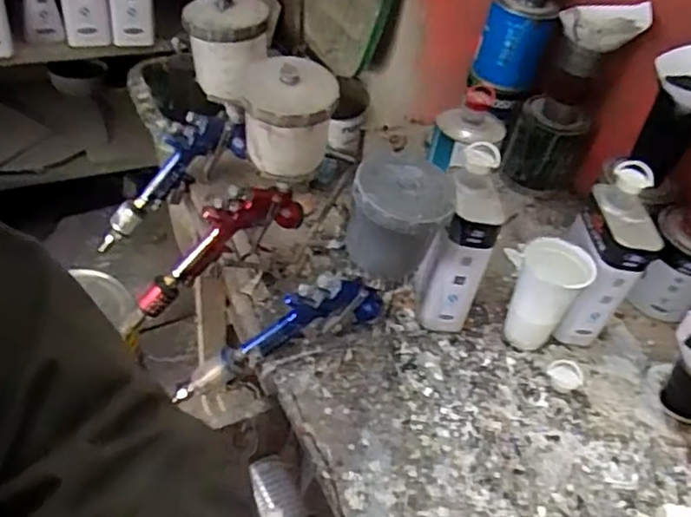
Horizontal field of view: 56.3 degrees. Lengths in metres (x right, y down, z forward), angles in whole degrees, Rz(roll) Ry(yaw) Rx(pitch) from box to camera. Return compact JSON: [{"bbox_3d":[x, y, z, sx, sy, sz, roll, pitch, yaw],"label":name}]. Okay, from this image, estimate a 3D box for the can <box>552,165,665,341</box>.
[{"bbox_3d":[0.321,0.001,0.818,0.083,0.214,0.115,2,45,-7],"label":"can"}]

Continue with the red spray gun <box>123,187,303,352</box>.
[{"bbox_3d":[-0.177,-0.014,0.835,0.251,0.120,0.048,-38,44,11],"label":"red spray gun"}]

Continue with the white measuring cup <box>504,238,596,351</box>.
[{"bbox_3d":[0.245,0.047,0.803,0.079,0.141,0.072,22,46,13],"label":"white measuring cup"}]

